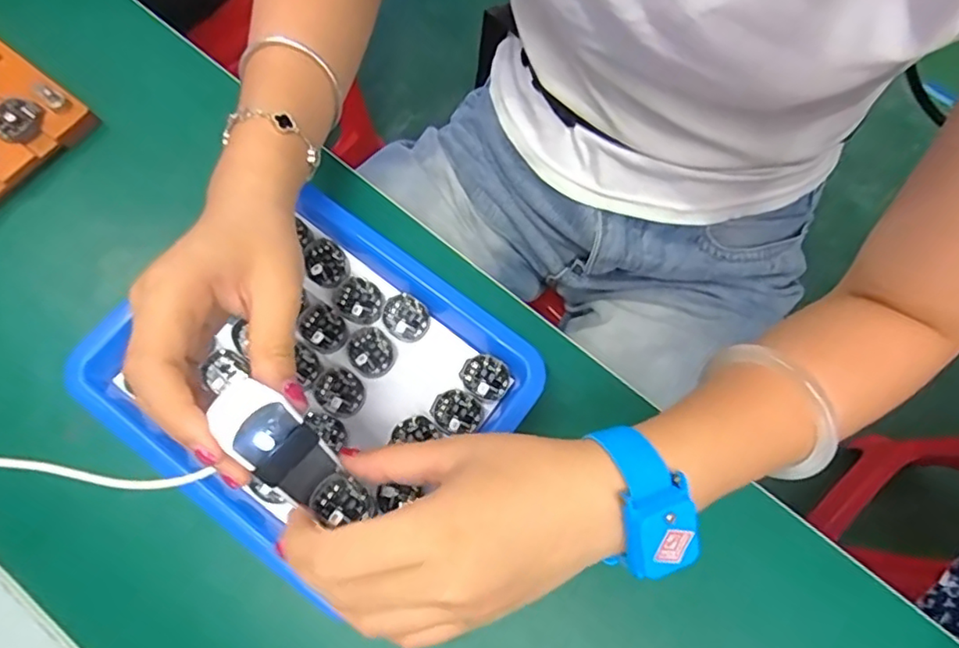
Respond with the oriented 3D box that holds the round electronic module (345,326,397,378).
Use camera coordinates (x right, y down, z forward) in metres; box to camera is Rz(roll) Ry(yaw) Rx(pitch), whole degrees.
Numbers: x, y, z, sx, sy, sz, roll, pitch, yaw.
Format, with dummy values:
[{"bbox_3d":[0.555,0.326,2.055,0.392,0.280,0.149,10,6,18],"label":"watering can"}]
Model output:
[{"bbox_3d":[-0.064,0.017,0.355,0.029,0.004,0.026,35,76,7],"label":"round electronic module"}]

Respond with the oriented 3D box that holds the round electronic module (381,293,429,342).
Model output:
[{"bbox_3d":[-0.044,-0.004,0.361,0.025,0.006,0.028,-40,80,-12],"label":"round electronic module"}]

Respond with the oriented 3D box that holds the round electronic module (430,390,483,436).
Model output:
[{"bbox_3d":[-0.013,0.050,0.346,0.029,0.004,0.023,29,75,5],"label":"round electronic module"}]

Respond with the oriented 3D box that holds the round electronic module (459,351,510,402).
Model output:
[{"bbox_3d":[0.004,0.030,0.352,0.028,0.004,0.025,34,76,6],"label":"round electronic module"}]

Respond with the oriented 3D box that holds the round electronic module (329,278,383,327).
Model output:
[{"bbox_3d":[-0.073,-0.014,0.360,0.031,0.004,0.025,28,75,5],"label":"round electronic module"}]

